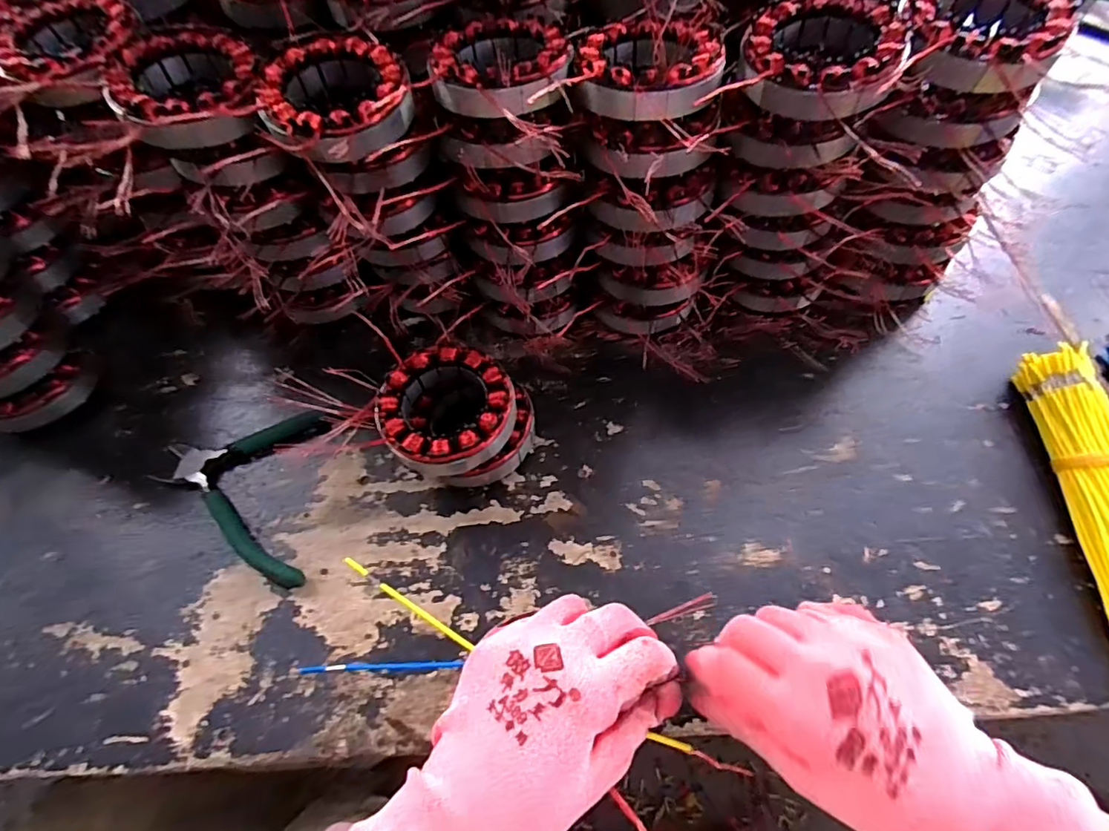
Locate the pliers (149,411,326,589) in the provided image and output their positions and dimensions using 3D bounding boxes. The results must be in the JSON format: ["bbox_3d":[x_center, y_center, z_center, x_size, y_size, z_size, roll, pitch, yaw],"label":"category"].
[{"bbox_3d":[-0.222,0.056,0.368,0.104,0.011,0.133,-8,60,-2],"label":"pliers"}]

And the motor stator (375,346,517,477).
[{"bbox_3d":[-0.070,-0.006,0.348,0.084,0.022,0.084,-1,60,2],"label":"motor stator"}]

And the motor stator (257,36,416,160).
[{"bbox_3d":[-0.130,-0.187,0.317,0.084,0.025,0.088,-1,60,2],"label":"motor stator"}]

